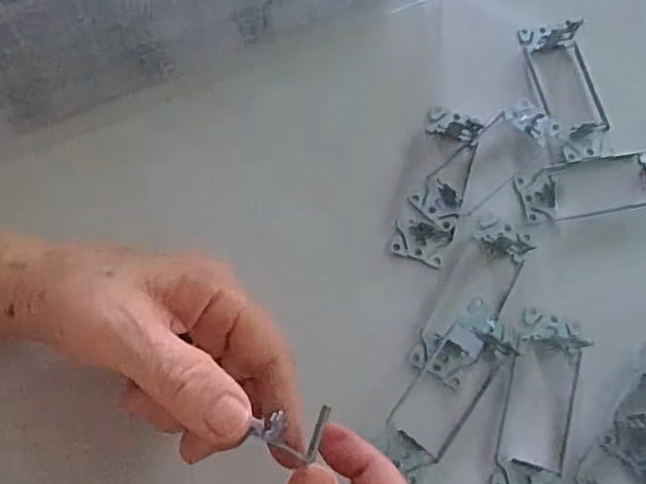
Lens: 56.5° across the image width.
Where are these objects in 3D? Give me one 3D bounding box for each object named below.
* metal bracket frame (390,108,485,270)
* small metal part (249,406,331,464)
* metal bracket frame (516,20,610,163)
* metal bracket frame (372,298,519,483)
[{"bbox_3d":[0.070,-0.036,0.363,0.034,0.013,0.100,18,71,4],"label":"metal bracket frame"},{"bbox_3d":[-0.013,0.081,0.251,0.038,0.011,0.020,6,67,-35],"label":"small metal part"},{"bbox_3d":[0.161,-0.101,0.391,0.043,0.012,0.099,-6,71,-4],"label":"metal bracket frame"},{"bbox_3d":[0.068,0.079,0.326,0.037,0.010,0.100,38,74,11],"label":"metal bracket frame"}]

